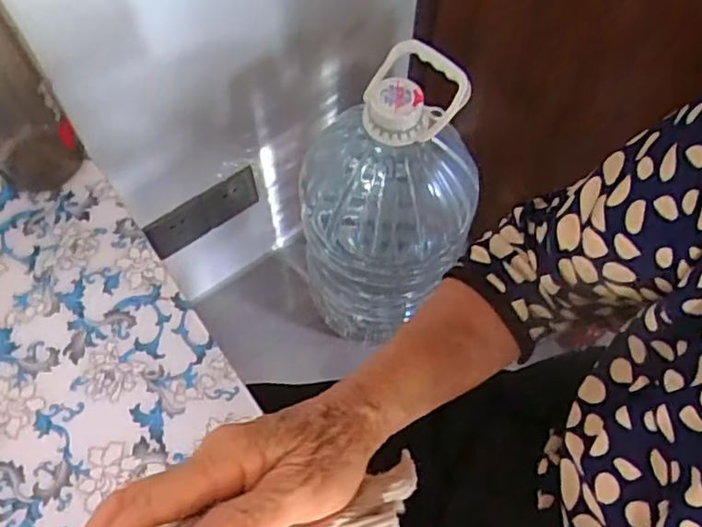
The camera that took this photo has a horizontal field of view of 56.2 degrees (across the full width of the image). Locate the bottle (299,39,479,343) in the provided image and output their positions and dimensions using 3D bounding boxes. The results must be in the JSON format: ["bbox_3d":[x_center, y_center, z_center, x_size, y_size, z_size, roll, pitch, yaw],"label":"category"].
[{"bbox_3d":[0.051,-0.058,0.866,0.195,0.417,0.185,0,62,0],"label":"bottle"}]

